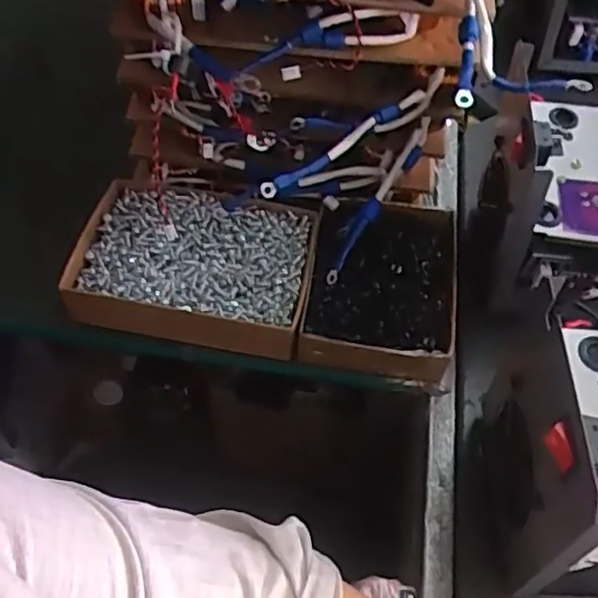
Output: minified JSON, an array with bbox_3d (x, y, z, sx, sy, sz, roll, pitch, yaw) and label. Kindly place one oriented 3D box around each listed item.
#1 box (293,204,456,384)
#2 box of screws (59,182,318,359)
[{"bbox_3d":[0.077,-0.018,0.601,0.132,0.043,0.177,8,56,4],"label":"box"},{"bbox_3d":[-0.100,-0.033,0.606,0.217,0.047,0.141,9,56,5],"label":"box of screws"}]

